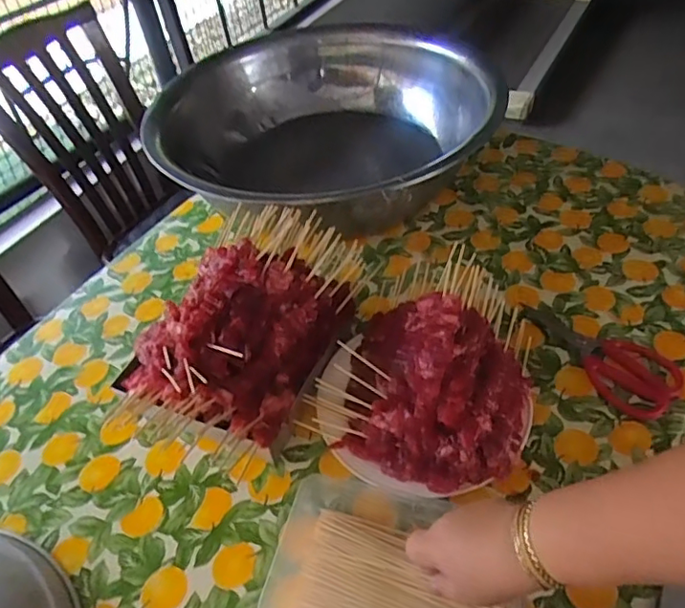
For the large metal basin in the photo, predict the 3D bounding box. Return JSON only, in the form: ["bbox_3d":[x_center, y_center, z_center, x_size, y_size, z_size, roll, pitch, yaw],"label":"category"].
[{"bbox_3d":[-0.020,-0.301,1.026,0.578,0.190,0.578,-4,46,4],"label":"large metal basin"}]

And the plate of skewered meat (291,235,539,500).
[{"bbox_3d":[0.119,0.051,0.700,0.227,0.124,0.340,16,51,21],"label":"plate of skewered meat"}]

